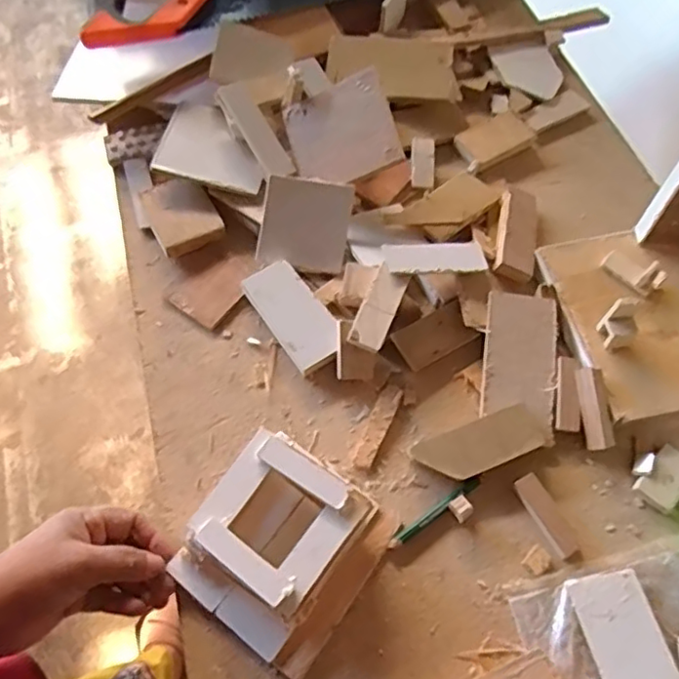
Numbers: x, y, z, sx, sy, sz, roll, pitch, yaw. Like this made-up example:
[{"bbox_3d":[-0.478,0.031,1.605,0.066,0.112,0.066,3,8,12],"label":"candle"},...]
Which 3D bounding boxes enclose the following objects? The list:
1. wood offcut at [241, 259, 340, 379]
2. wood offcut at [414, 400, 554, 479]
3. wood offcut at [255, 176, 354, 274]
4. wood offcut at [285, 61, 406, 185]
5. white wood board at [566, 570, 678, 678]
[{"bbox_3d":[-0.039,-0.021,0.528,0.046,0.017,0.103,-32,65,-17],"label":"wood offcut"},{"bbox_3d":[0.111,0.082,0.474,0.101,0.006,0.039,-22,77,-4],"label":"wood offcut"},{"bbox_3d":[-0.033,-0.106,0.563,0.079,0.004,0.081,9,93,2],"label":"wood offcut"},{"bbox_3d":[0.002,-0.194,0.576,0.098,0.010,0.097,-20,81,20],"label":"wood offcut"},{"bbox_3d":[0.203,0.225,0.407,0.049,0.005,0.131,-13,61,-7],"label":"white wood board"}]

